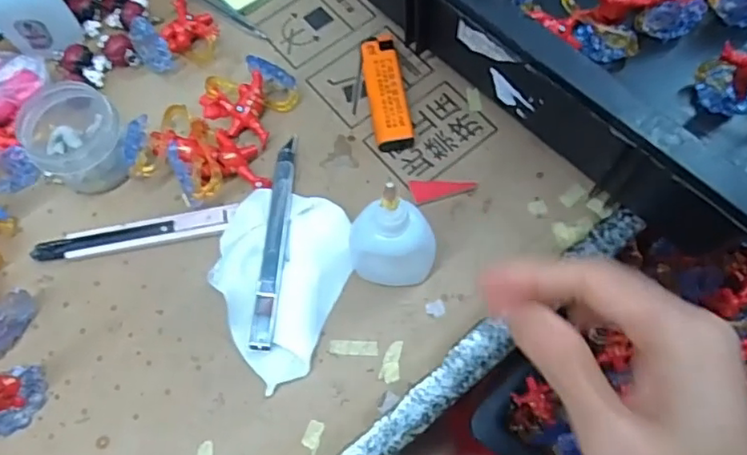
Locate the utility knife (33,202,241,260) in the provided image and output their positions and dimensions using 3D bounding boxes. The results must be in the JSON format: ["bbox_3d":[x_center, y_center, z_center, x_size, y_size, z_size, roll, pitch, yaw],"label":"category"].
[{"bbox_3d":[-0.140,0.003,0.350,0.118,0.012,0.017,-8,68,-1],"label":"utility knife"}]

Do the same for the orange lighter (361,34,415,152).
[{"bbox_3d":[0.008,-0.088,0.382,0.023,0.013,0.082,-9,68,-2],"label":"orange lighter"}]

